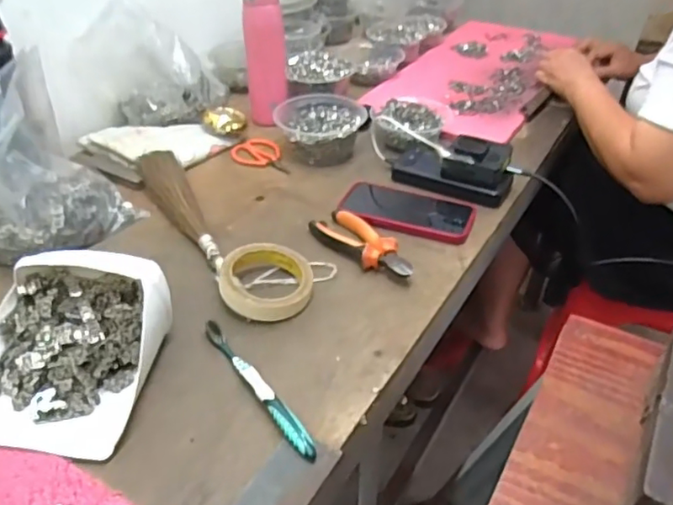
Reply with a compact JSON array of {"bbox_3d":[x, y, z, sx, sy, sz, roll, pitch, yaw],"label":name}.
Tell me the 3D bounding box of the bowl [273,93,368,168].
[{"bbox_3d":[-0.024,-0.182,0.880,0.135,0.064,0.110,6,37,5],"label":"bowl"}]

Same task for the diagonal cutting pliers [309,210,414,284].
[{"bbox_3d":[0.032,-0.014,0.688,0.053,0.021,0.145,-30,51,-35],"label":"diagonal cutting pliers"}]

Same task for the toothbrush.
[{"bbox_3d":[-0.072,0.117,0.526,0.015,0.017,0.180,-21,46,-29],"label":"toothbrush"}]

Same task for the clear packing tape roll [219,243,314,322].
[{"bbox_3d":[-0.075,0.030,0.627,0.095,0.031,0.086,-12,43,-20],"label":"clear packing tape roll"}]

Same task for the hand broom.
[{"bbox_3d":[-0.197,-0.059,0.738,0.051,0.022,0.281,-14,43,-22],"label":"hand broom"}]

